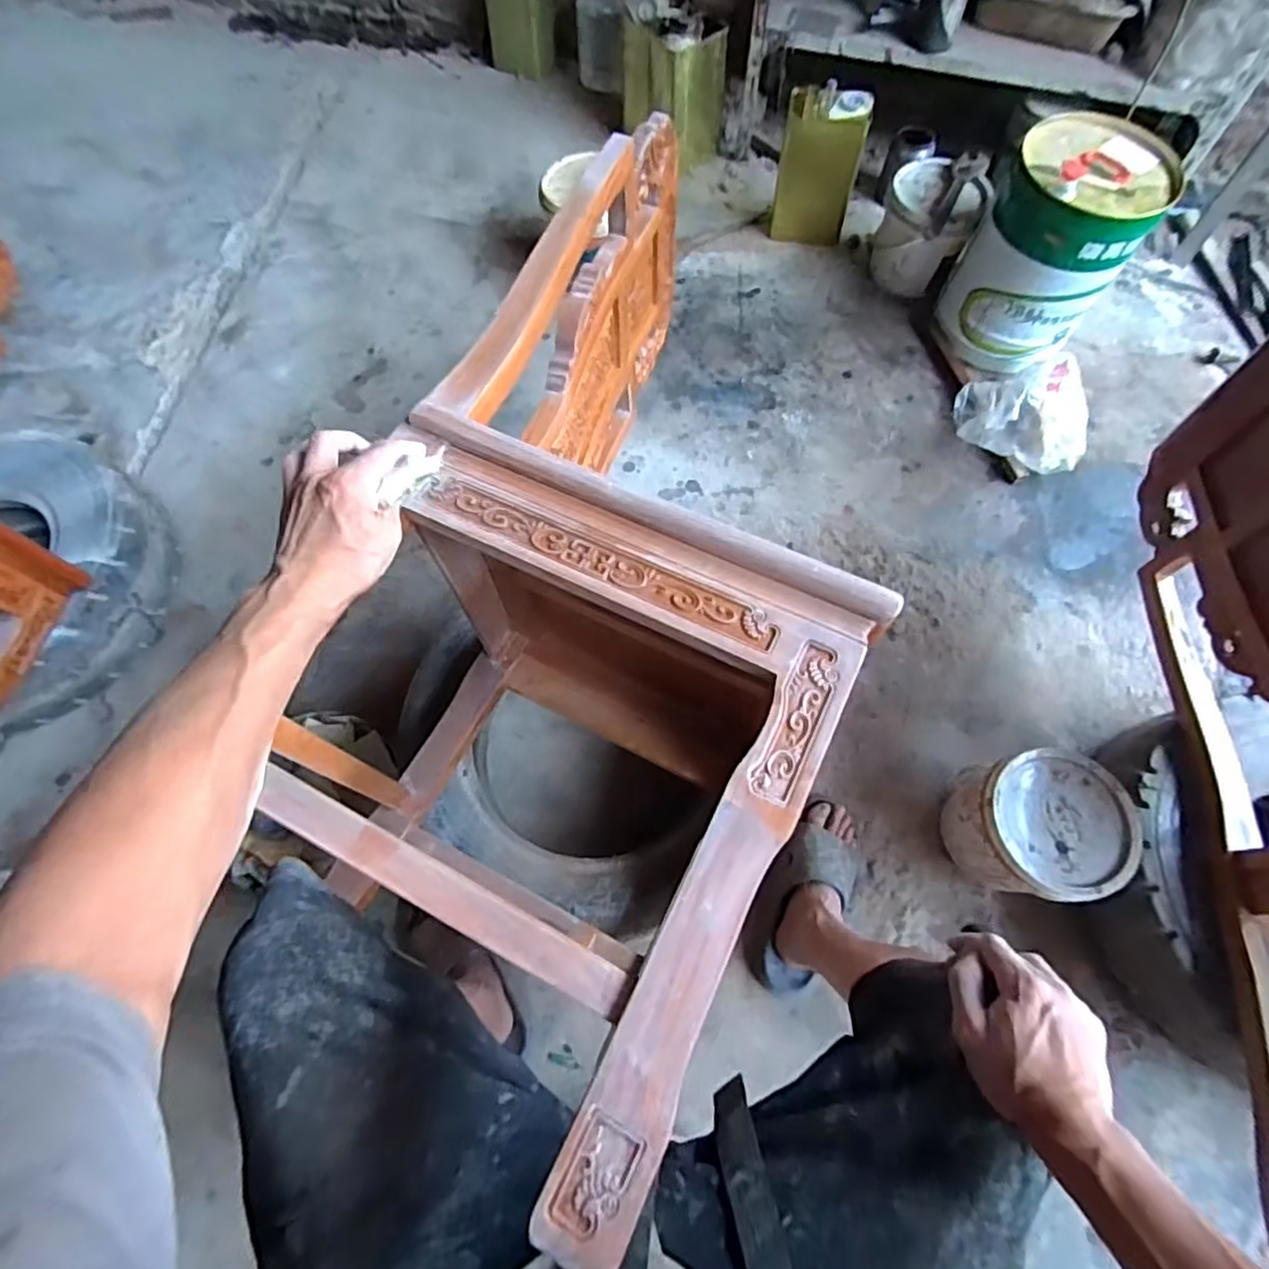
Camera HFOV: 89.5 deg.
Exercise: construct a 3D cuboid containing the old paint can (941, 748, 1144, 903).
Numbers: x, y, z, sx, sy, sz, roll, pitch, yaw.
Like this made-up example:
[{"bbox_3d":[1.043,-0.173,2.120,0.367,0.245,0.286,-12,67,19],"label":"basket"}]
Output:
[{"bbox_3d":[0.570,0.279,0.926,0.195,0.183,0.183,-1,66,3],"label":"old paint can"}]

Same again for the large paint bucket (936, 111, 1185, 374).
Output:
[{"bbox_3d":[0.801,-0.737,1.248,0.267,0.350,0.301,39,74,16],"label":"large paint bucket"}]

